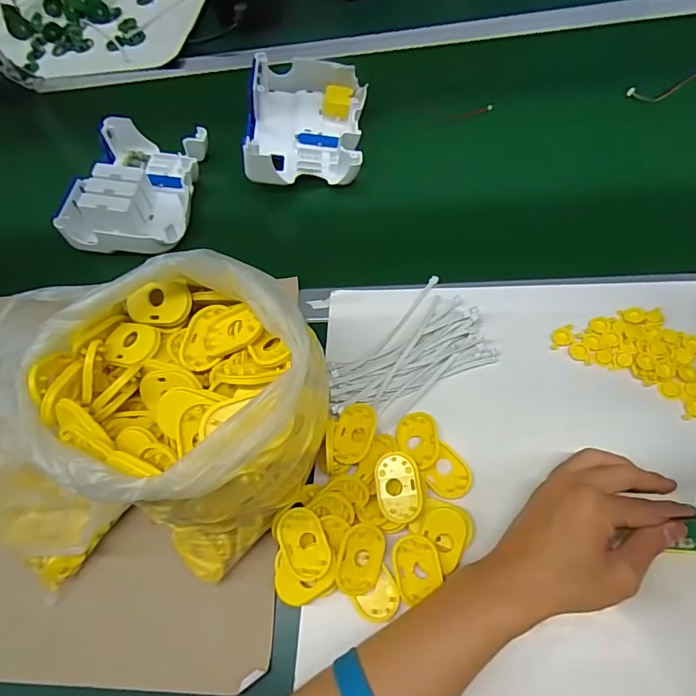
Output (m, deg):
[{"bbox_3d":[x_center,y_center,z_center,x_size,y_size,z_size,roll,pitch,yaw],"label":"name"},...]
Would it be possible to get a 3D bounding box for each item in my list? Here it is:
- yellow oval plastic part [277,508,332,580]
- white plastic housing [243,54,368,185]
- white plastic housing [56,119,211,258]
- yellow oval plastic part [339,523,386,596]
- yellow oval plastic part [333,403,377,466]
[{"bbox_3d":[-0.035,0.155,0.383,0.035,0.009,0.053,-17,60,-15],"label":"yellow oval plastic part"},{"bbox_3d":[-0.053,-0.284,0.611,0.138,0.063,0.184,2,57,-3],"label":"white plastic housing"},{"bbox_3d":[-0.261,-0.201,0.611,0.143,0.069,0.179,8,57,1],"label":"white plastic housing"},{"bbox_3d":[0.011,0.169,0.386,0.037,0.009,0.053,13,81,-16],"label":"yellow oval plastic part"},{"bbox_3d":[0.006,0.075,0.428,0.034,0.008,0.055,14,58,5],"label":"yellow oval plastic part"}]

